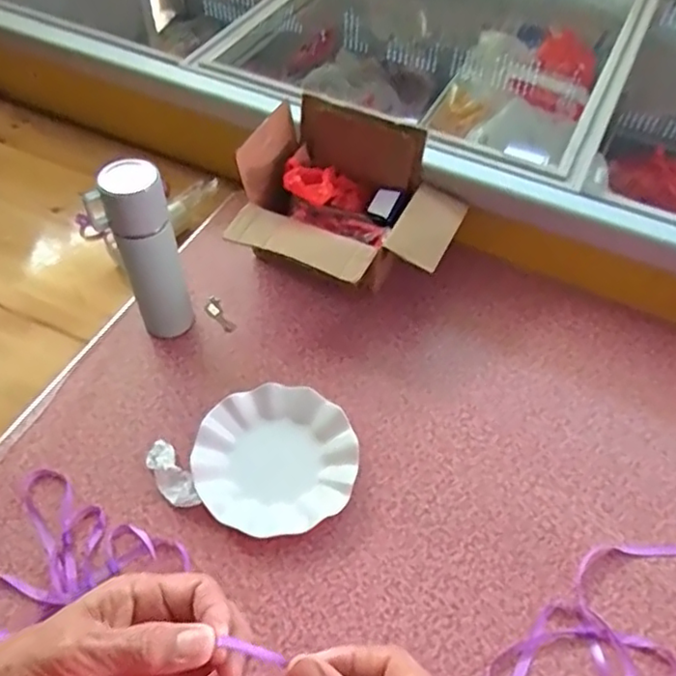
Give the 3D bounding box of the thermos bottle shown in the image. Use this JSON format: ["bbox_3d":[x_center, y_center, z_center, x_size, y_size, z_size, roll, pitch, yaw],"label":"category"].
[{"bbox_3d":[-0.225,-0.097,0.755,0.065,0.245,0.058,-16,56,-13],"label":"thermos bottle"}]

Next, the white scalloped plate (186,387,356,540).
[{"bbox_3d":[-0.071,0.138,0.719,0.179,0.024,0.175,1,54,-1],"label":"white scalloped plate"}]

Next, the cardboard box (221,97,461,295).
[{"bbox_3d":[0.013,-0.165,0.859,0.274,0.184,0.229,22,56,14],"label":"cardboard box"}]

